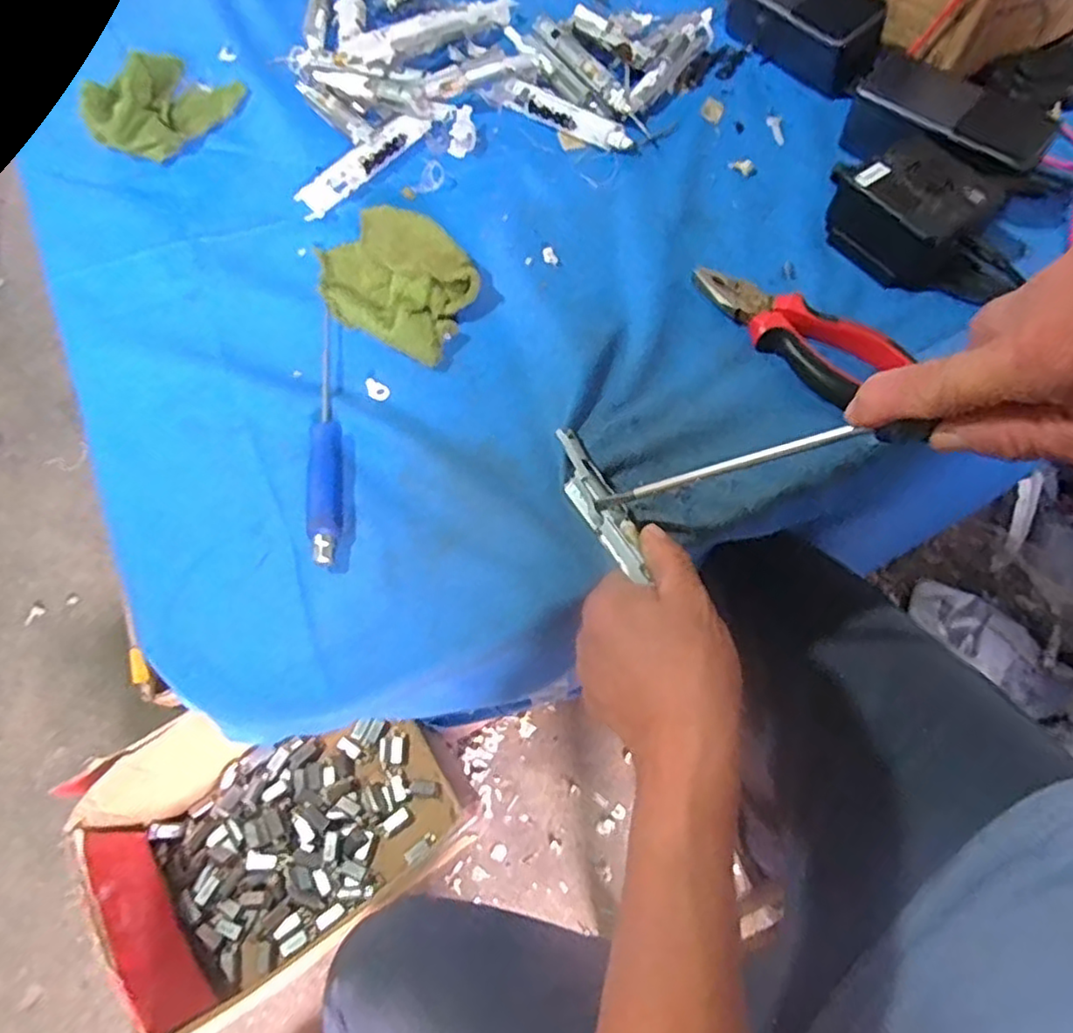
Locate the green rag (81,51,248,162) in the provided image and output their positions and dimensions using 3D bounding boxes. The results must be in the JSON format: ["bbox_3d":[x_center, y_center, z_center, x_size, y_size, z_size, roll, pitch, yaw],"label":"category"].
[{"bbox_3d":[-0.300,-0.339,0.545,0.056,0.043,0.118,36,70,16],"label":"green rag"}]

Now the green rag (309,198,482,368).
[{"bbox_3d":[-0.100,-0.165,0.460,0.129,0.038,0.081,32,69,15],"label":"green rag"}]

